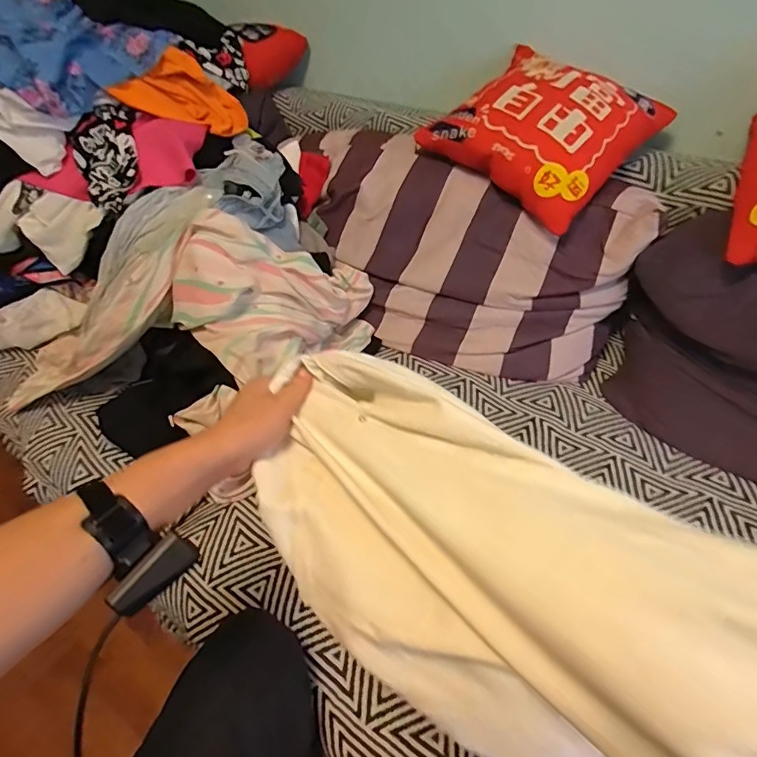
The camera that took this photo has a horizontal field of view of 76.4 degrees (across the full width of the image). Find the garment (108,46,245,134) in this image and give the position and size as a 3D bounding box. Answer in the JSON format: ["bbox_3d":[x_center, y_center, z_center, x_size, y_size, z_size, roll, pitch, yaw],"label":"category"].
[{"bbox_3d":[-0.416,-0.617,1.042,0.225,0.128,0.170,0,43,0],"label":"garment"}]

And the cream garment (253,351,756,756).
[{"bbox_3d":[0.094,0.164,0.366,0.493,0.193,0.169,22,46,38],"label":"cream garment"}]

